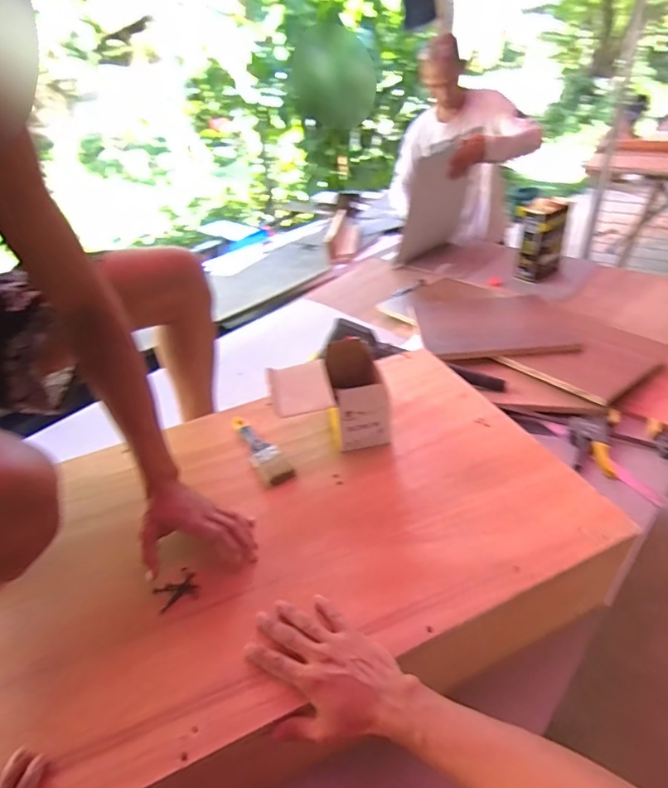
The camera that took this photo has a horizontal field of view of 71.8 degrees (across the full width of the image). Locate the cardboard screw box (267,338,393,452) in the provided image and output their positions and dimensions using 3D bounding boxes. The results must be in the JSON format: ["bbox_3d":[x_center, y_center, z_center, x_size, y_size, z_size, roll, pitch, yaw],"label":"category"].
[{"bbox_3d":[-0.008,0.011,0.809,0.192,0.129,0.157,-13,37,-8],"label":"cardboard screw box"}]

